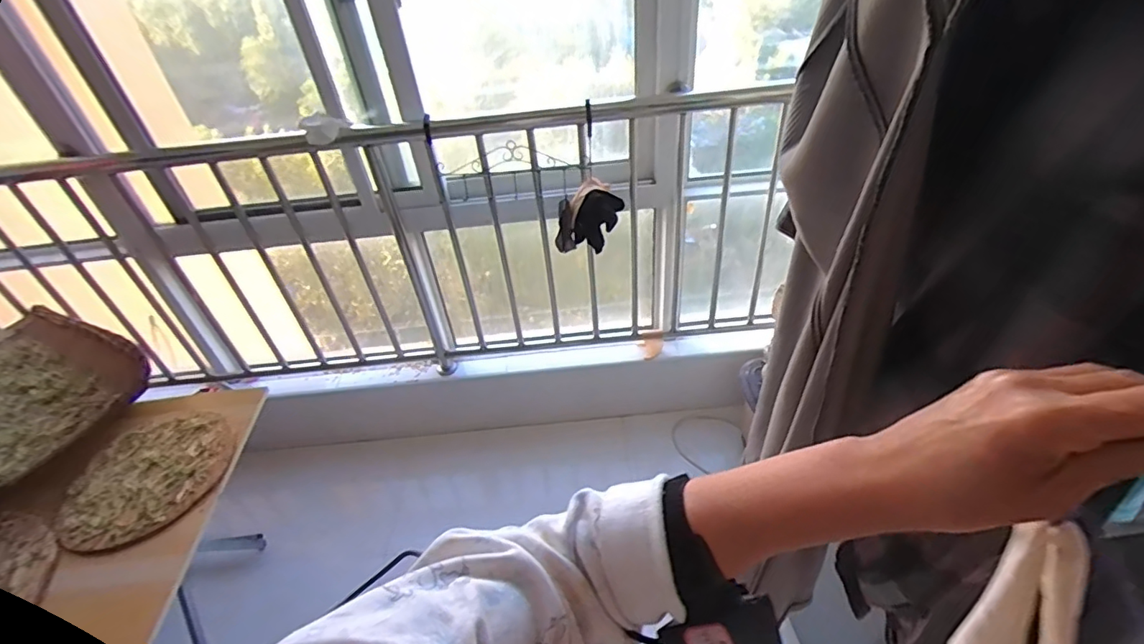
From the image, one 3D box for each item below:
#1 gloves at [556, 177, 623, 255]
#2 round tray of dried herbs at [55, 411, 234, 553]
[{"bbox_3d":[0.048,-0.284,1.482,0.192,0.182,0.053,-10,40,-5],"label":"gloves"},{"bbox_3d":[-0.935,0.341,1.221,0.285,0.047,0.338,-3,43,-5],"label":"round tray of dried herbs"}]

